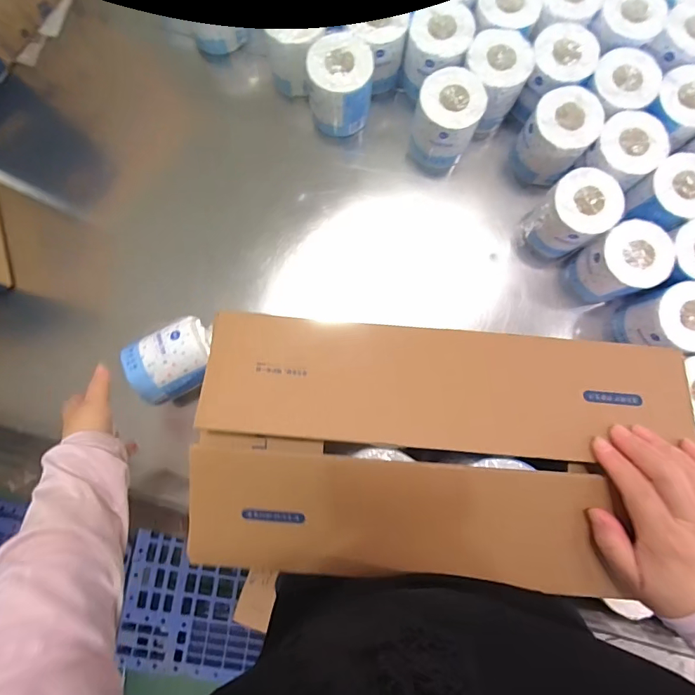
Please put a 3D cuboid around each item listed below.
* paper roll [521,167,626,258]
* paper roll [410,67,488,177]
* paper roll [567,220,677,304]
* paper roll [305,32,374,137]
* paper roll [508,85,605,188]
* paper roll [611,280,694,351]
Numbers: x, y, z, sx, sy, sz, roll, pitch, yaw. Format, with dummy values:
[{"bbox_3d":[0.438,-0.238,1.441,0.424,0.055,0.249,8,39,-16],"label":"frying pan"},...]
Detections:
[{"bbox_3d":[0.336,-0.198,0.640,0.093,0.107,0.091,0,85,-1],"label":"paper roll"},{"bbox_3d":[0.149,-0.350,0.669,0.090,0.127,0.097,0,85,-1],"label":"paper roll"},{"bbox_3d":[0.405,-0.124,0.636,0.091,0.105,0.093,0,85,-1],"label":"paper roll"},{"bbox_3d":[-0.011,-0.405,0.672,0.097,0.120,0.103,0,85,-1],"label":"paper roll"},{"bbox_3d":[0.317,-0.323,0.652,0.095,0.100,0.096,0,85,-1],"label":"paper roll"},{"bbox_3d":[0.475,-0.037,0.634,0.098,0.118,0.097,-6,85,-1],"label":"paper roll"}]

